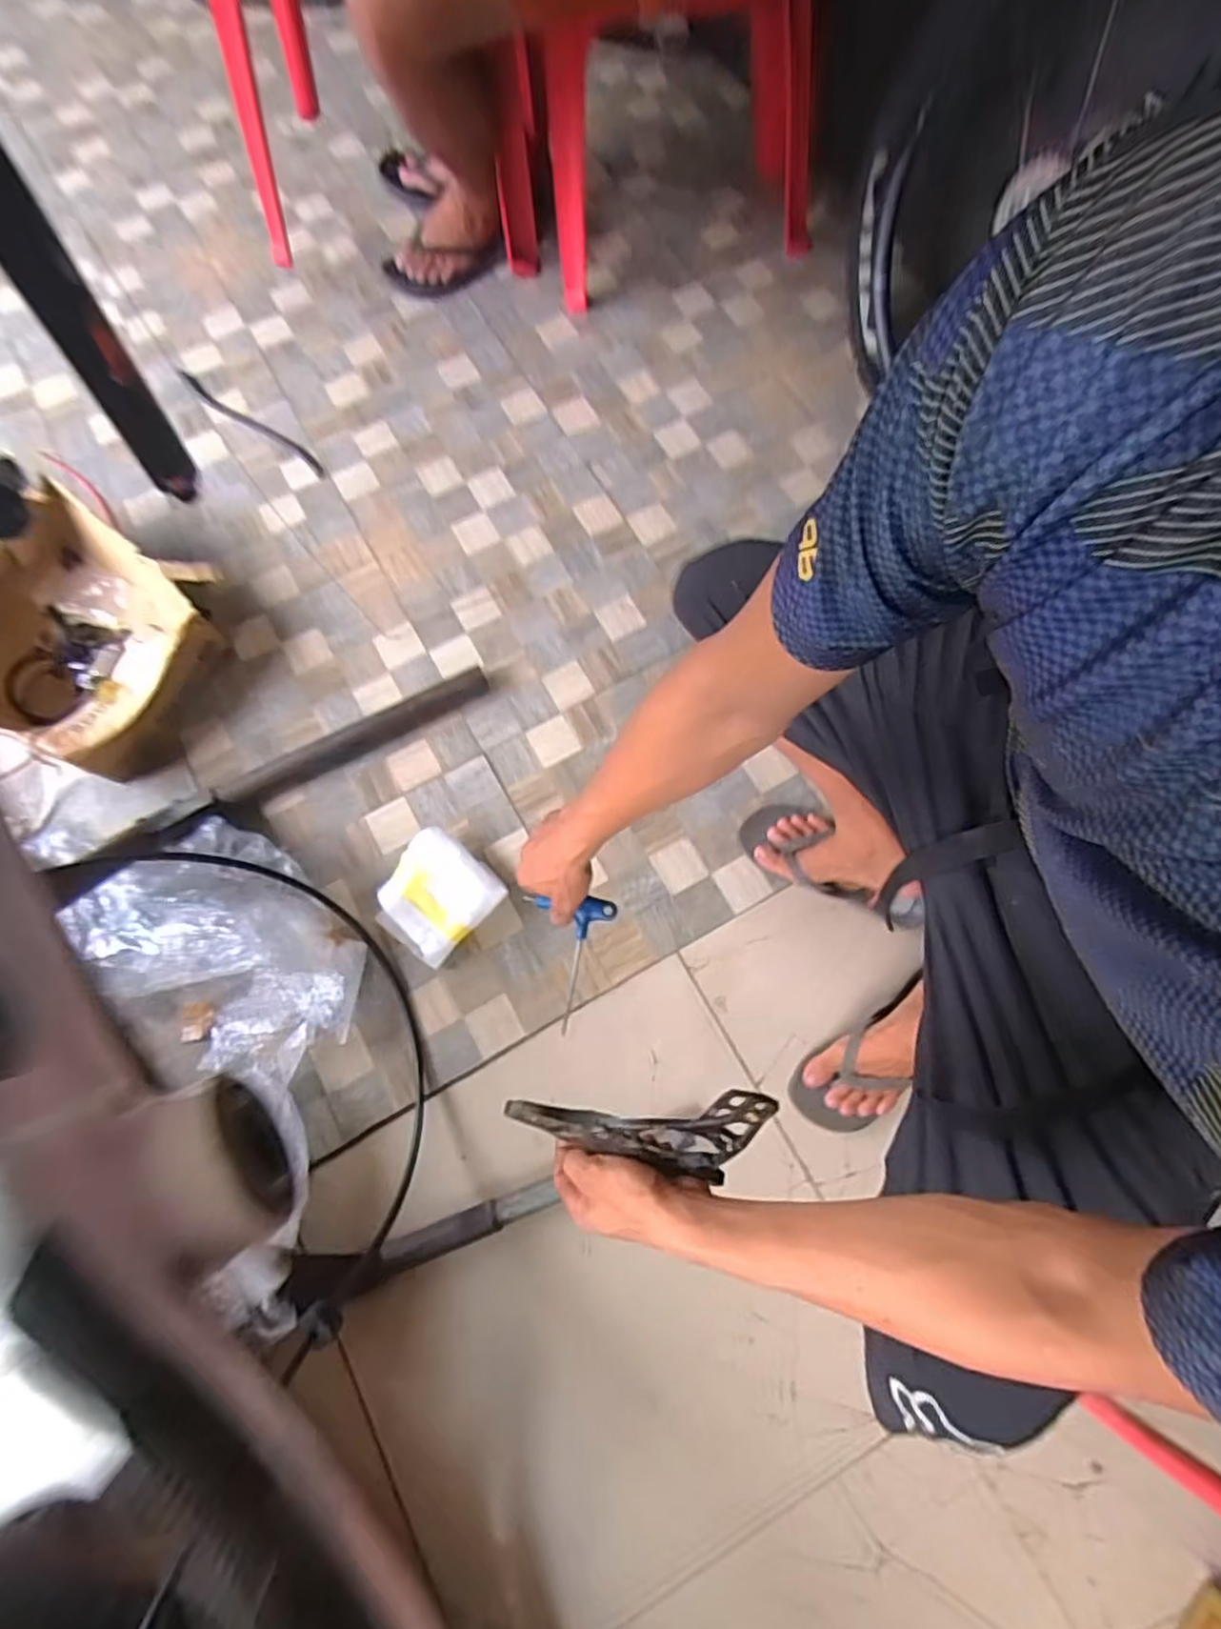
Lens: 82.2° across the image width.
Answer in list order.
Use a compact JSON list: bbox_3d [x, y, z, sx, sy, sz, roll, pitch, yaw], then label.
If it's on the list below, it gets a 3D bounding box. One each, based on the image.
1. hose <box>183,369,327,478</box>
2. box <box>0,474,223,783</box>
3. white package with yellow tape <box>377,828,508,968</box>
[{"bbox_3d":[-0.650,-0.702,1.252,0.362,0.015,0.040,34,77,10],"label":"hose"},{"bbox_3d":[-0.807,-0.269,1.061,0.392,0.125,0.347,25,75,8],"label":"box"},{"bbox_3d":[-0.244,0.115,0.975,0.151,0.056,0.146,39,77,11],"label":"white package with yellow tape"}]

